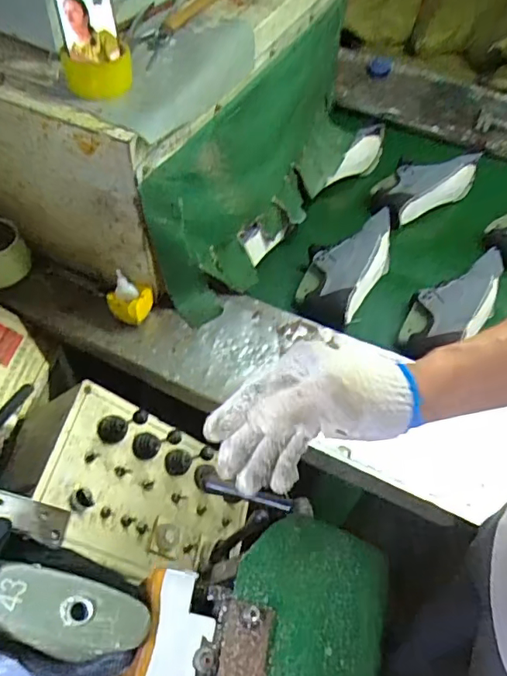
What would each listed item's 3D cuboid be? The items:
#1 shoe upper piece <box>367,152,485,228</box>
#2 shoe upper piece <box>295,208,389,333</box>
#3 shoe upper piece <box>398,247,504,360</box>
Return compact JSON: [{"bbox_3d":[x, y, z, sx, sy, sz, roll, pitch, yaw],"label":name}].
[{"bbox_3d":[0.406,-0.353,1.212,0.291,0.103,0.096,-27,59,-21],"label":"shoe upper piece"},{"bbox_3d":[0.194,-0.143,1.068,0.129,0.080,0.304,33,67,20],"label":"shoe upper piece"},{"bbox_3d":[0.382,-0.069,1.005,0.297,0.032,0.115,-37,62,-17],"label":"shoe upper piece"}]

